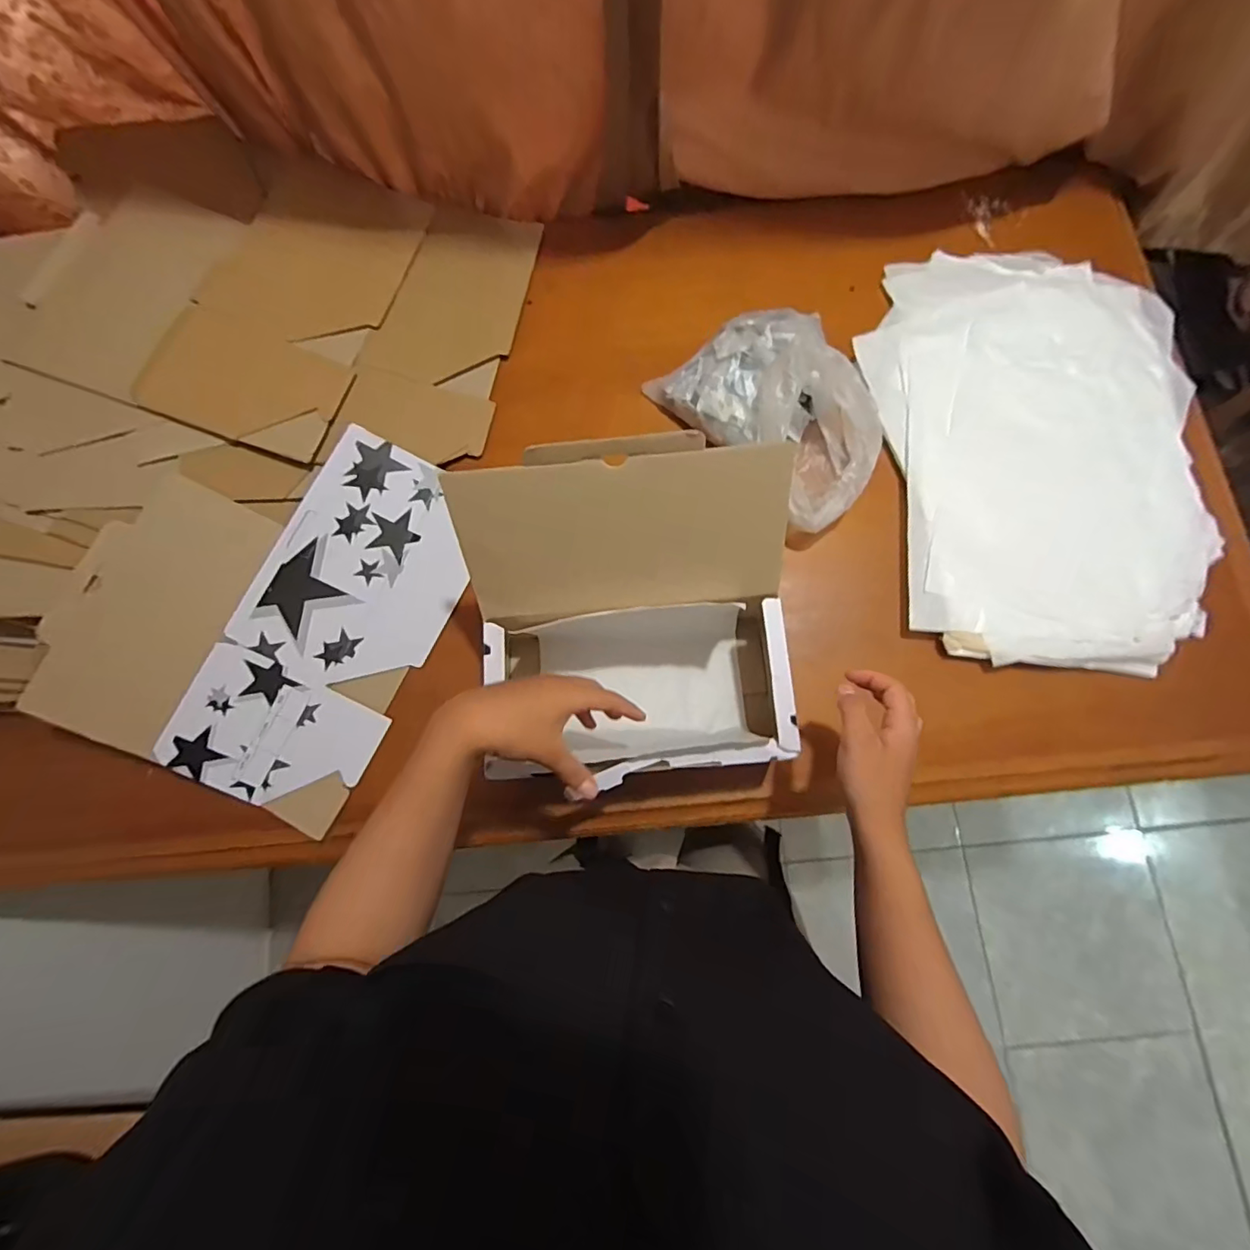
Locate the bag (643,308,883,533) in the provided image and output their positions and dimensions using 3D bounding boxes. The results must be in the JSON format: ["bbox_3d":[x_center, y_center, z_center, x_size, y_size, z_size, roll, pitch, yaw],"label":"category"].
[{"bbox_3d":[0.174,-0.246,0.595,0.163,0.109,0.266,-38,79,-7],"label":"bag"}]

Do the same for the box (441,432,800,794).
[{"bbox_3d":[0.008,0.015,0.505,0.274,0.213,0.239,-7,77,0],"label":"box"}]

